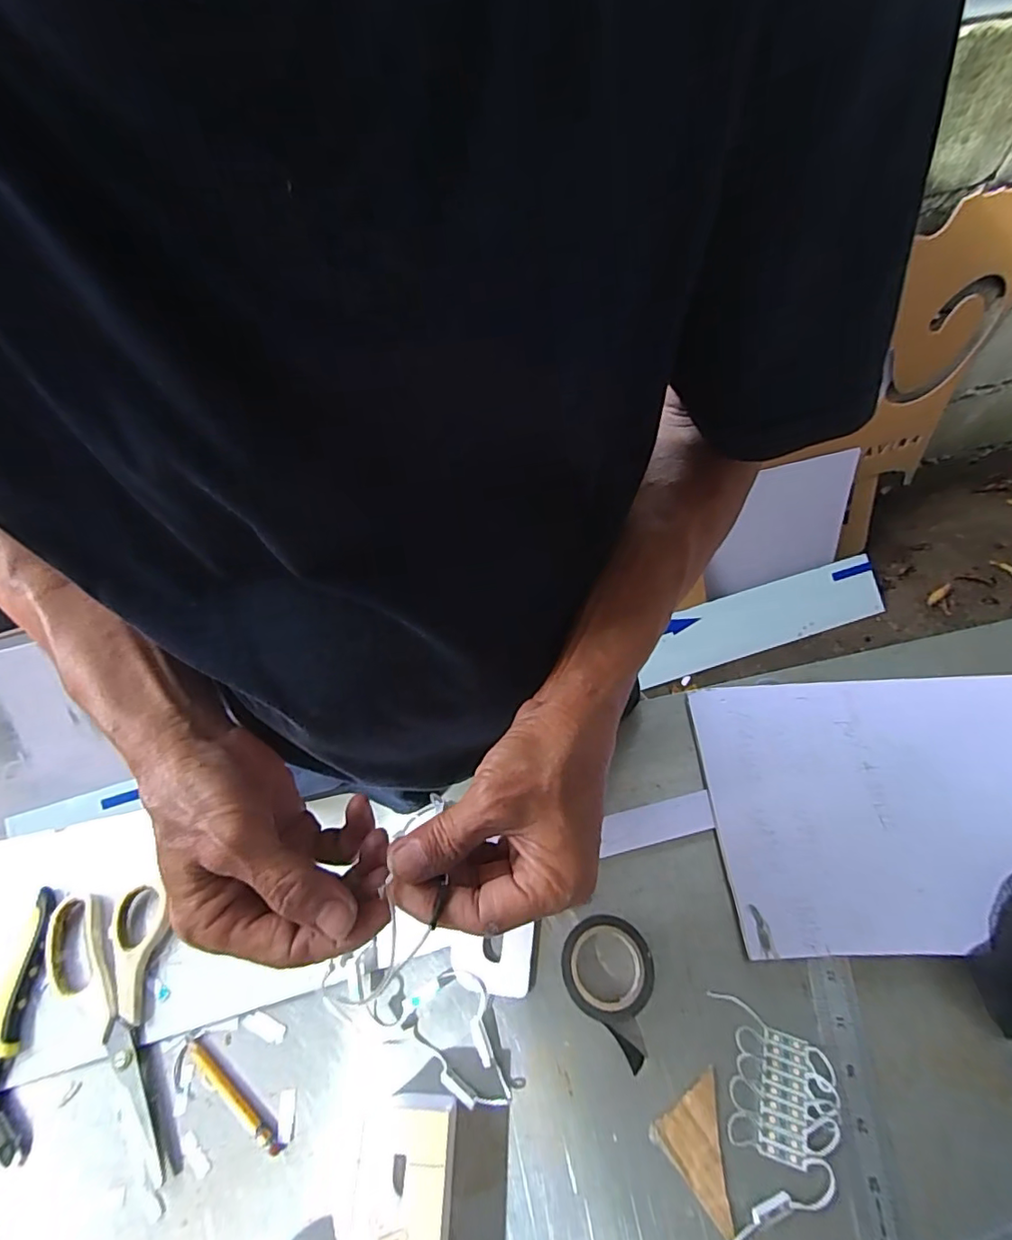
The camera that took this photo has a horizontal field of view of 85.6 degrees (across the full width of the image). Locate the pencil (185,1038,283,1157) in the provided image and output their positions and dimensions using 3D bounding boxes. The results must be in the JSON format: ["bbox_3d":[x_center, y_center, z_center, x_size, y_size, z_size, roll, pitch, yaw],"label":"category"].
[{"bbox_3d":[-0.178,0.306,0.353,0.090,0.006,0.010,32,66,20],"label":"pencil"}]

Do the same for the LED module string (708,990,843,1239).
[{"bbox_3d":[0.163,0.302,0.327,0.070,0.019,0.121,5,59,6],"label":"LED module string"}]

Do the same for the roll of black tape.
[{"bbox_3d":[0.075,0.242,0.369,0.078,0.019,0.058,39,69,23],"label":"roll of black tape"}]

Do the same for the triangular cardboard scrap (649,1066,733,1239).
[{"bbox_3d":[0.110,0.320,0.332,0.041,0.004,0.071,0,59,4],"label":"triangular cardboard scrap"}]

